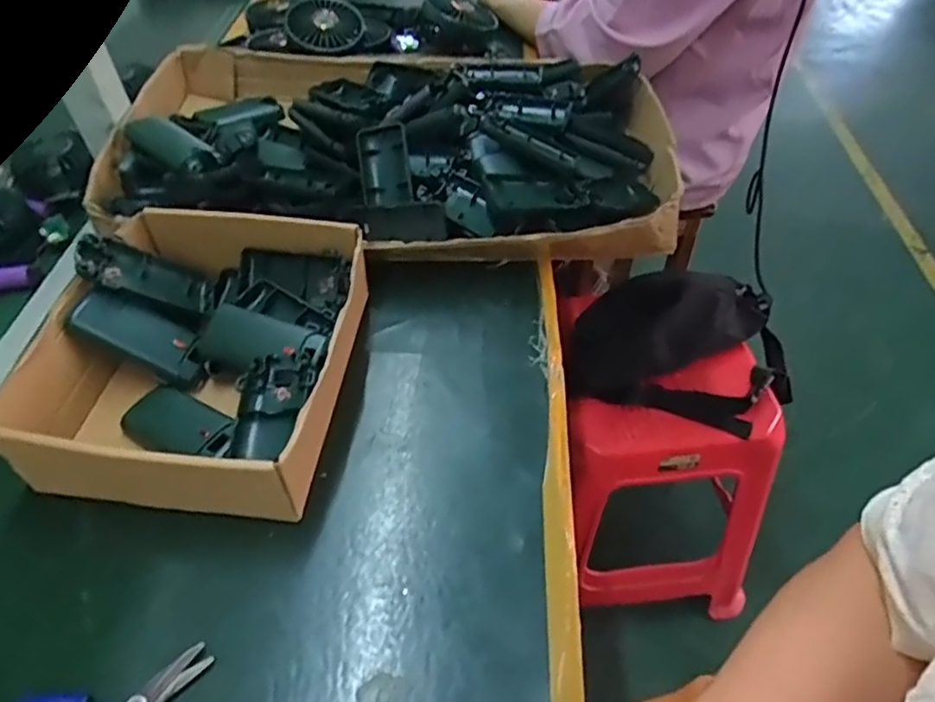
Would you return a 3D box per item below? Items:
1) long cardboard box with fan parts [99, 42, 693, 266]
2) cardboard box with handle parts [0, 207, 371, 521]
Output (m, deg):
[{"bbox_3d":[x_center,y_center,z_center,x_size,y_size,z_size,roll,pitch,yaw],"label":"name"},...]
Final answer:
[{"bbox_3d":[-0.064,-0.205,0.619,0.511,0.080,0.316,2,49,2],"label":"long cardboard box with fan parts"},{"bbox_3d":[-0.180,0.001,0.439,0.192,0.074,0.226,5,49,5],"label":"cardboard box with handle parts"}]

